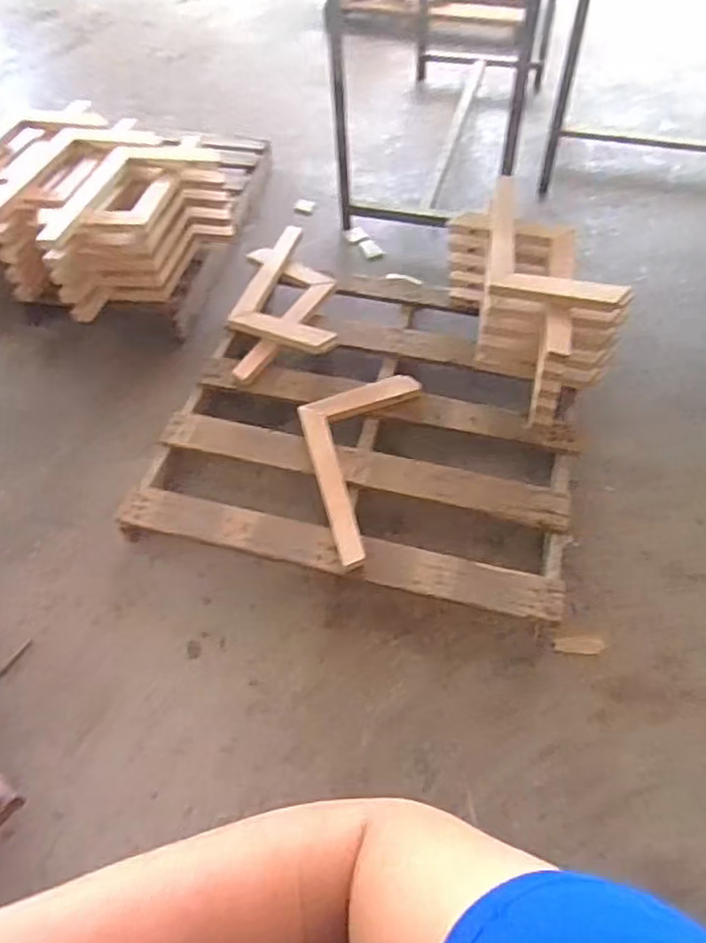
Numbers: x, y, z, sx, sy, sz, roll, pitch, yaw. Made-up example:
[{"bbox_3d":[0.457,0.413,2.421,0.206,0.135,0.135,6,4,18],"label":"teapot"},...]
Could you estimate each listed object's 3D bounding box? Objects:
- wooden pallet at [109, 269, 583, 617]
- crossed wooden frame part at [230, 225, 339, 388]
[{"bbox_3d":[0.060,-0.127,1.589,0.952,0.150,0.869,14,56,8],"label":"wooden pallet"},{"bbox_3d":[-0.187,-0.479,1.742,0.275,0.134,0.530,-1,56,-1],"label":"crossed wooden frame part"}]

